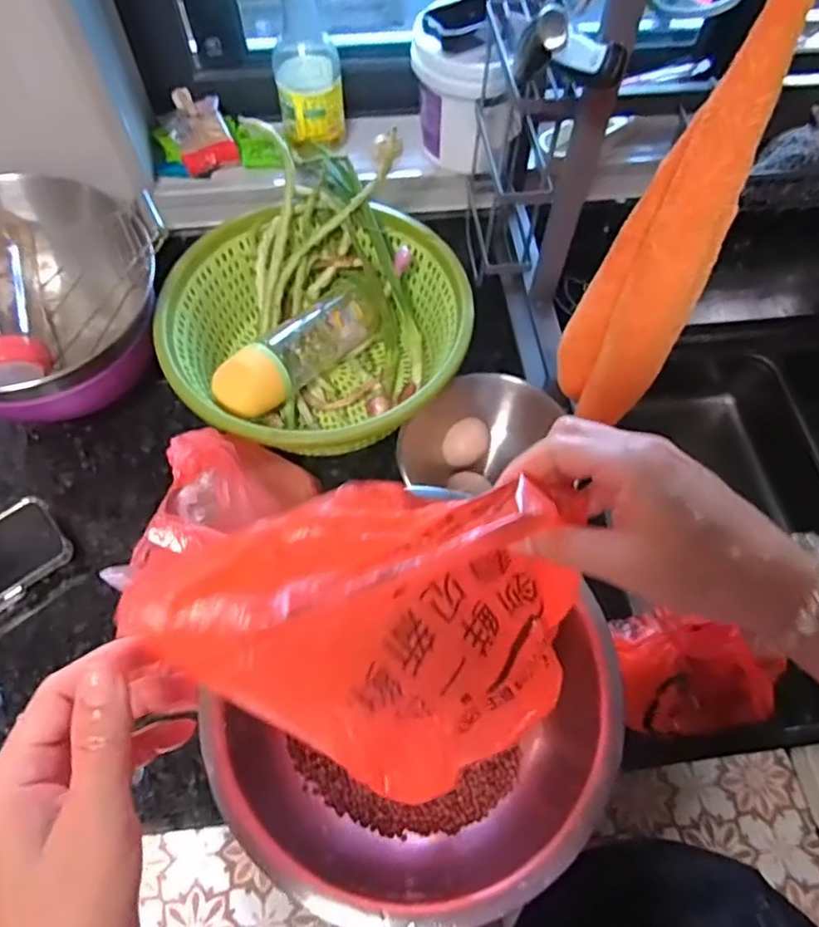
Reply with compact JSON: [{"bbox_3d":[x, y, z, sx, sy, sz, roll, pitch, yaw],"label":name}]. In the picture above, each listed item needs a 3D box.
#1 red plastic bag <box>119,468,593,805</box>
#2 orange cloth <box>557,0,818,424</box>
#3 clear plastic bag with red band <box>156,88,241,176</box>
[{"bbox_3d":[-0.011,0.098,0.315,0.198,0.160,0.122,-4,63,-3],"label":"red plastic bag"},{"bbox_3d":[0.170,-0.152,0.385,0.078,0.367,0.052,24,65,11],"label":"orange cloth"},{"bbox_3d":[-0.232,-0.365,0.672,0.065,0.036,0.090,-20,65,-11],"label":"clear plastic bag with red band"}]

